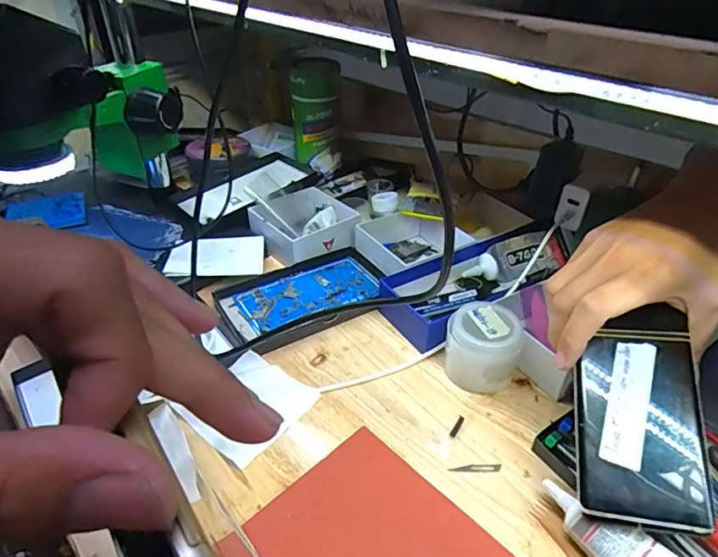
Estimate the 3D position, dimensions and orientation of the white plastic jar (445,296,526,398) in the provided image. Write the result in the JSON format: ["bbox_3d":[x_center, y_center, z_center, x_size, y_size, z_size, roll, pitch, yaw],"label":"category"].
[{"bbox_3d":[0.110,0.059,0.436,0.063,0.058,0.059,0,37,0],"label":"white plastic jar"}]

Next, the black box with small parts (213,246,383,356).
[{"bbox_3d":[-0.053,0.017,0.529,0.175,0.014,0.106,-19,41,-23],"label":"black box with small parts"}]

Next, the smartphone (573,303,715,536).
[{"bbox_3d":[0.182,0.085,0.321,0.075,0.006,0.137,3,65,10],"label":"smartphone"}]

